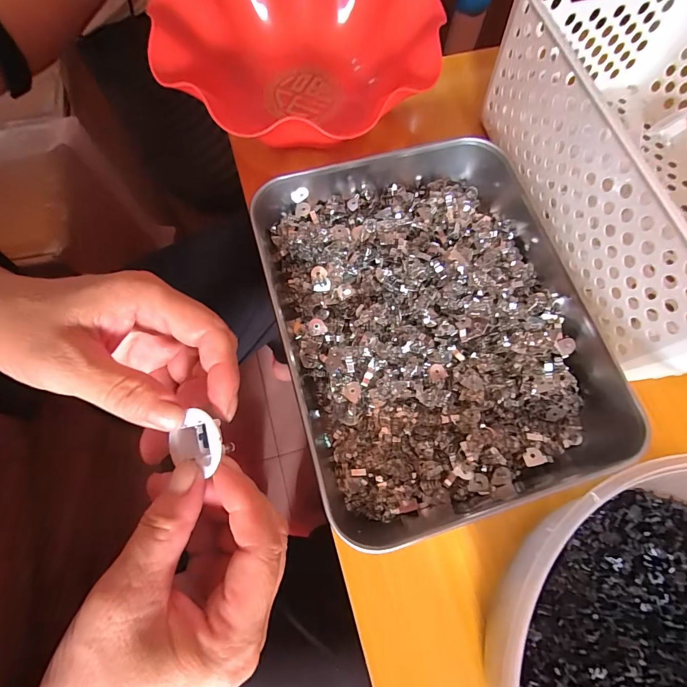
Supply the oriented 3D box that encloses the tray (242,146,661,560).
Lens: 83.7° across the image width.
[{"bbox_3d":[0.060,-0.020,0.269,0.204,0.040,0.257,-15,73,-6],"label":"tray"}]

